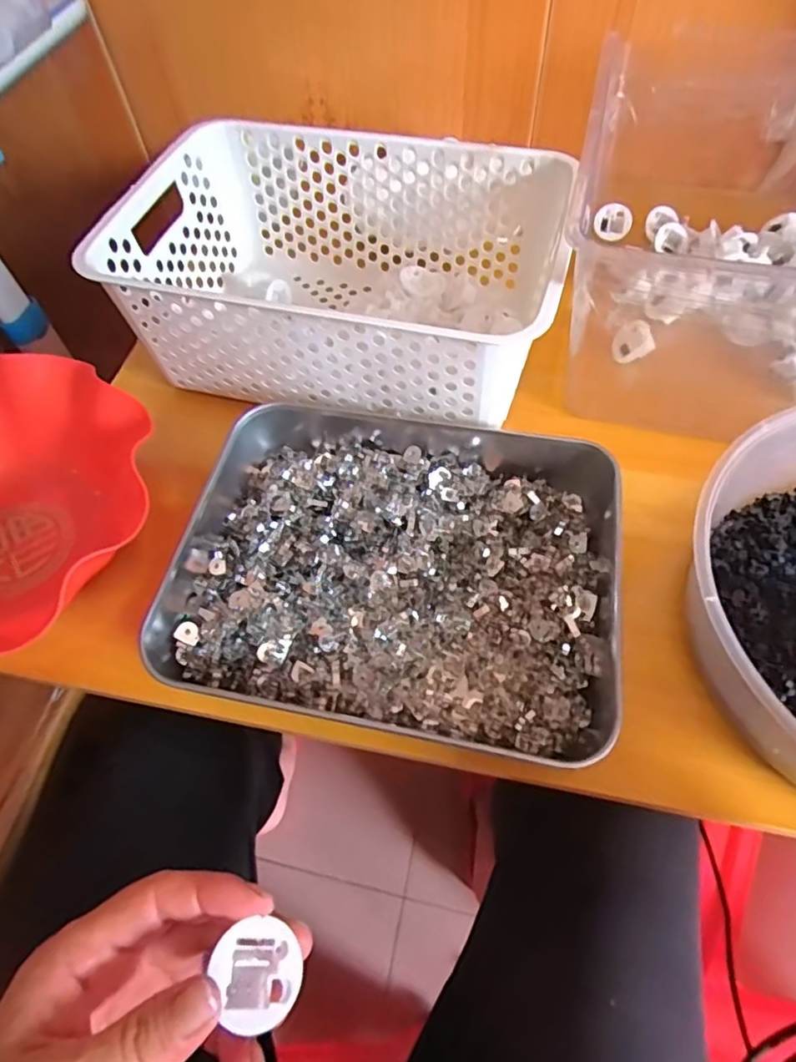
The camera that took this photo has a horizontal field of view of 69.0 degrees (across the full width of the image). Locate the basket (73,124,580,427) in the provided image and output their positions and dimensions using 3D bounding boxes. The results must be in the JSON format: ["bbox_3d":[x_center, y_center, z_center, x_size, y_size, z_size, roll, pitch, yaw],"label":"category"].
[{"bbox_3d":[-0.038,-0.188,0.438,0.294,0.112,0.204,15,61,11],"label":"basket"}]

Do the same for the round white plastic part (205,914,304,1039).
[{"bbox_3d":[-0.051,0.158,0.207,0.029,0.008,0.032,-5,56,-42],"label":"round white plastic part"}]

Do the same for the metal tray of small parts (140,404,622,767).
[{"bbox_3d":[0.001,0.015,0.357,0.257,0.036,0.205,8,60,7],"label":"metal tray of small parts"}]

